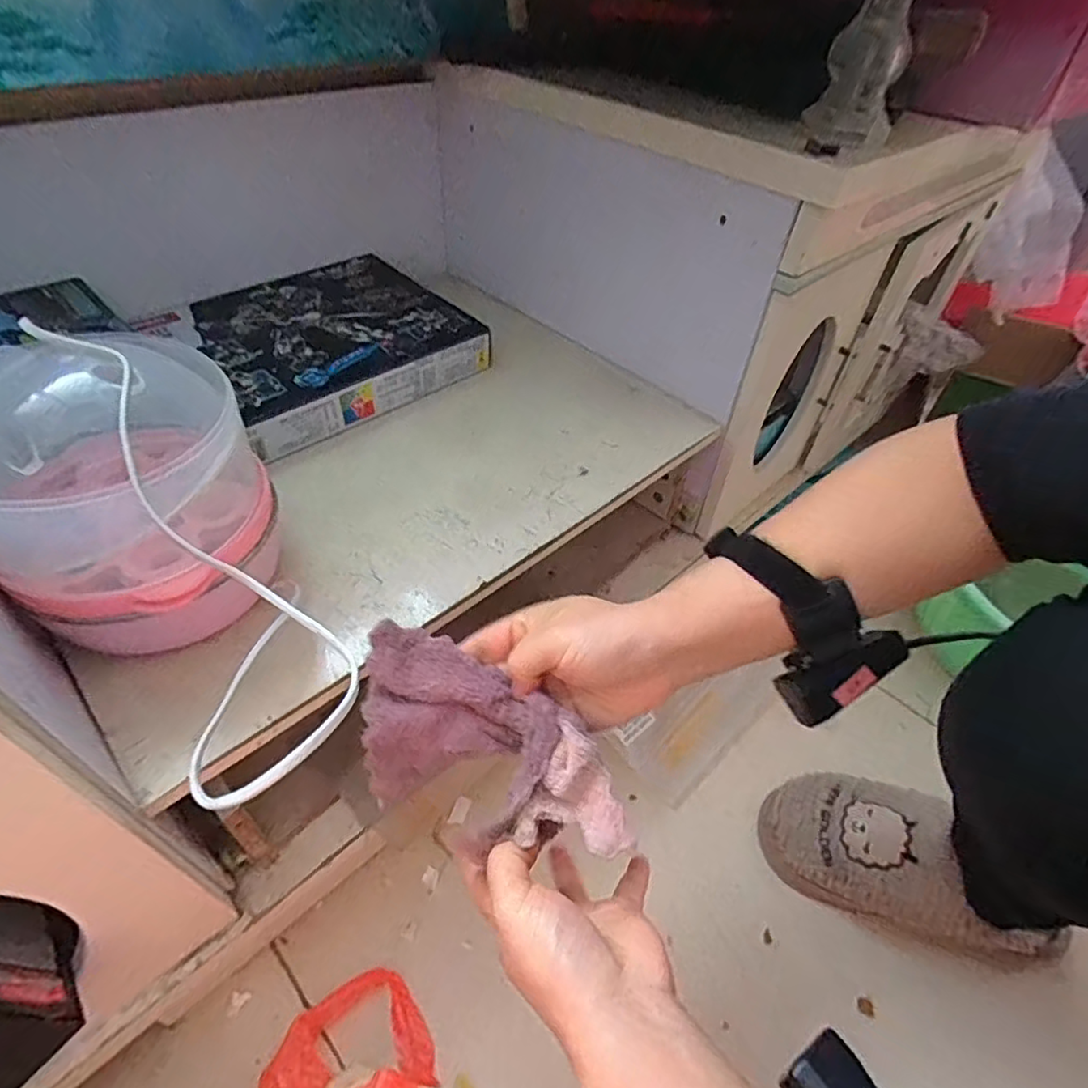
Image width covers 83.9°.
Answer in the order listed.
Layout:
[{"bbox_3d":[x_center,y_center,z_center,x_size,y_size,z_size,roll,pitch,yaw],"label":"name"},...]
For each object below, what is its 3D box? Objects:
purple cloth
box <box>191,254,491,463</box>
[{"bbox_3d":[-0.031,0.117,0.333,0.160,0.078,0.069,27,50,12],"label":"purple cloth"},{"bbox_3d":[-0.214,-0.197,0.602,0.259,0.054,0.213,-34,57,-30],"label":"box"}]

